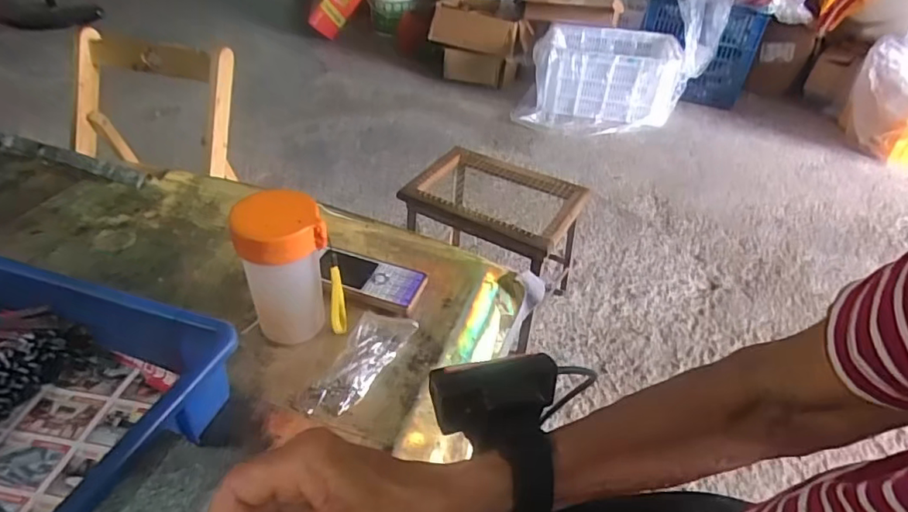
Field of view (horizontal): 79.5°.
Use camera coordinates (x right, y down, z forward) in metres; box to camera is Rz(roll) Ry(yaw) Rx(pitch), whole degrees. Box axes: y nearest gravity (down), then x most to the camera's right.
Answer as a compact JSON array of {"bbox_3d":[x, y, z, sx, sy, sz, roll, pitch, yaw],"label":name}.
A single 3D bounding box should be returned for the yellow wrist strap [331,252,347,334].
[{"bbox_3d":[-0.104,0.036,0.488,0.013,0.094,0.013,-2,39,-11],"label":"yellow wrist strap"}]

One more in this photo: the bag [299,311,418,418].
[{"bbox_3d":[-0.085,0.089,0.483,0.056,0.018,0.120,22,41,18],"label":"bag"}]

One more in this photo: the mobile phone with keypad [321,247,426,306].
[{"bbox_3d":[-0.090,0.024,0.562,0.112,0.018,0.048,15,39,10],"label":"mobile phone with keypad"}]

